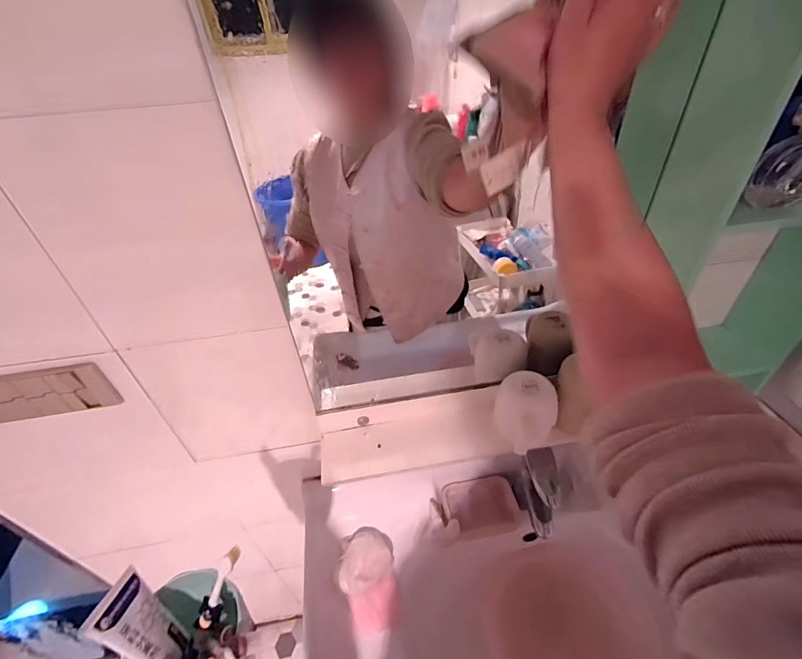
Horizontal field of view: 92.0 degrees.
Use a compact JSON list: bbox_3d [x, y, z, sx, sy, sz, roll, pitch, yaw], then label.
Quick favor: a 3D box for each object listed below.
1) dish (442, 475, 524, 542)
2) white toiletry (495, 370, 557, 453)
[{"bbox_3d":[0.149,0.333,0.725,0.128,0.015,0.099,-5,62,-10],"label":"dish"},{"bbox_3d":[0.180,0.120,0.564,0.081,0.078,0.087,-2,40,1],"label":"white toiletry"}]

